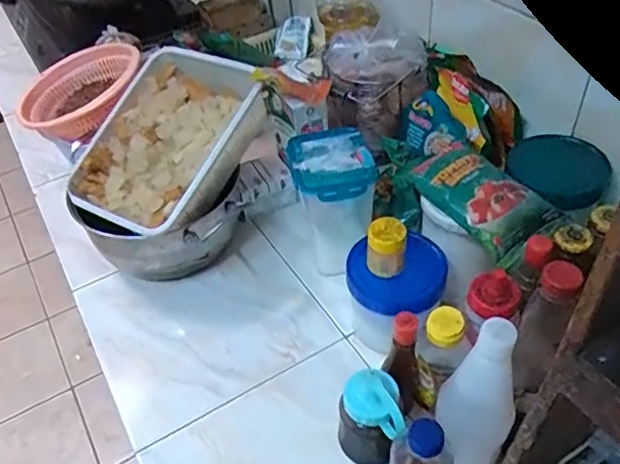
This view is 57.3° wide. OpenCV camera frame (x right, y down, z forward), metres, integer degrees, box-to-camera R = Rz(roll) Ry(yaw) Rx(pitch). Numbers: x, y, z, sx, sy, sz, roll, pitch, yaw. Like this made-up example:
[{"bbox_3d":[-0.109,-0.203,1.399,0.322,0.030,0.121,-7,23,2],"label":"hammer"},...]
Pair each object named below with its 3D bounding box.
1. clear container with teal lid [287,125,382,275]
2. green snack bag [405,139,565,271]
[{"bbox_3d":[0.034,-0.037,0.824,0.104,0.182,0.132,-8,44,-3],"label":"clear container with teal lid"},{"bbox_3d":[0.213,-0.042,0.697,0.100,0.046,0.168,-30,49,-23],"label":"green snack bag"}]

